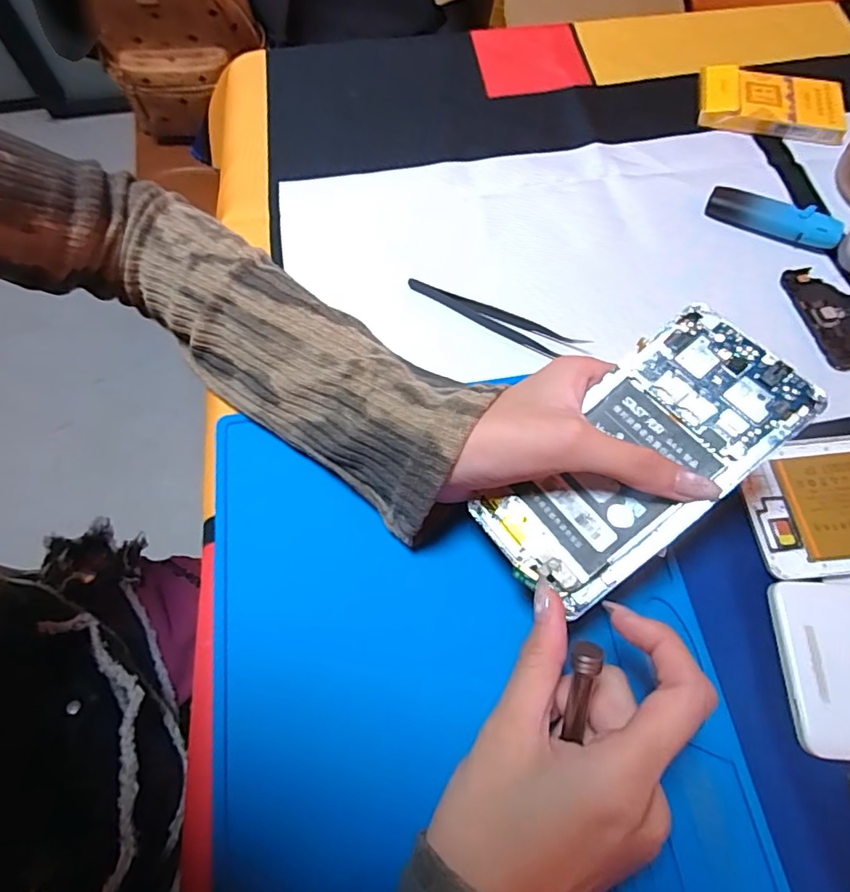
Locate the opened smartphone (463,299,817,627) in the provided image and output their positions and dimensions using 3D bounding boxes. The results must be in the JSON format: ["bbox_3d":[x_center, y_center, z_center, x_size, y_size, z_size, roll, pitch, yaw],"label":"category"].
[{"bbox_3d":[0.092,0.006,0.236,0.140,0.006,0.069,-43,66,3],"label":"opened smartphone"}]

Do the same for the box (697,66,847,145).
[{"bbox_3d":[0.259,-0.258,0.407,0.102,0.020,0.056,9,65,5],"label":"box"}]

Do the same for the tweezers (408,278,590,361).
[{"bbox_3d":[0.039,-0.077,0.331,0.111,0.007,0.017,21,67,10],"label":"tweezers"}]

